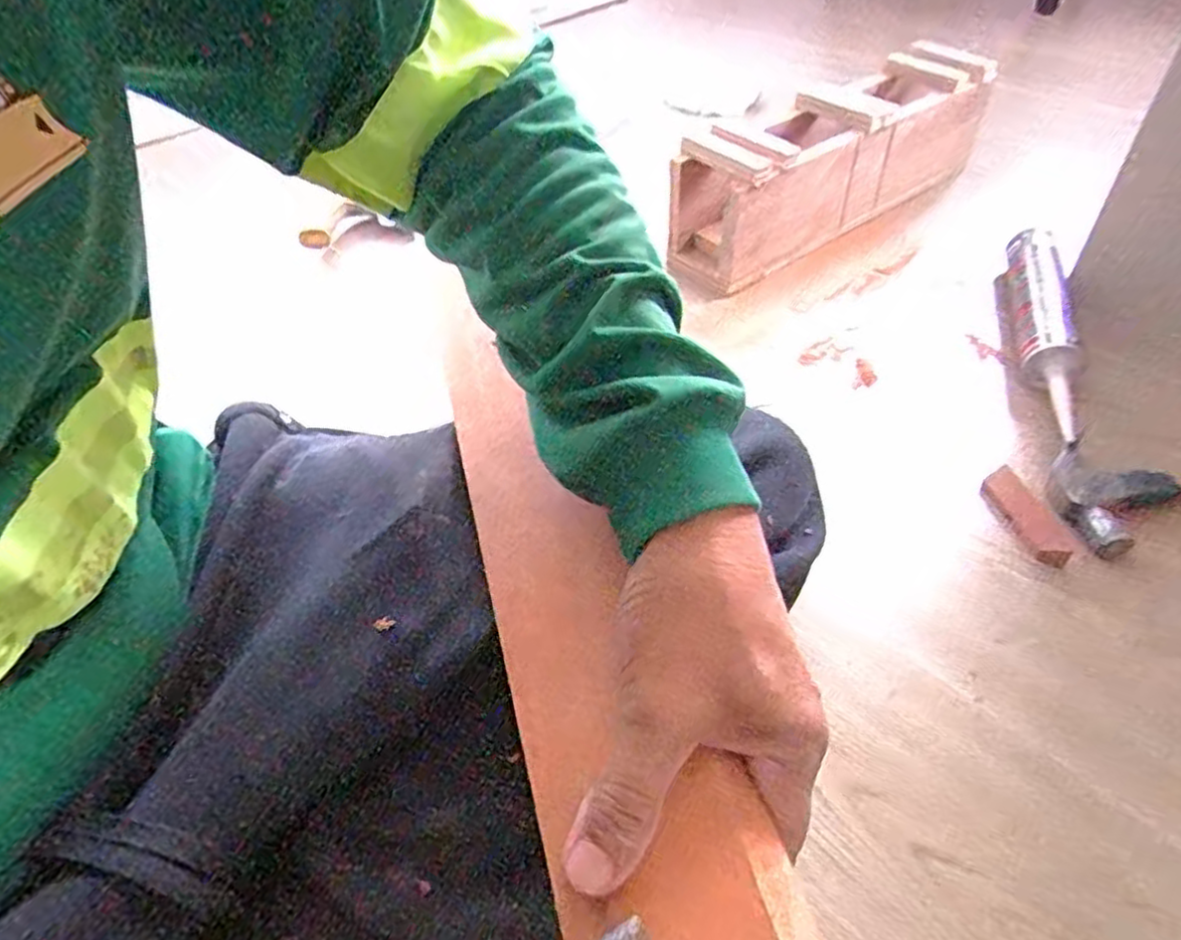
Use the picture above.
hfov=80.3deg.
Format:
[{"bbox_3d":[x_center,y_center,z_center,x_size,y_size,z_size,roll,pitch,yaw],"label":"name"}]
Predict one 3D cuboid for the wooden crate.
[{"bbox_3d":[0.302,-0.375,0.853,0.472,0.148,0.132,-32,52,-23],"label":"wooden crate"}]

